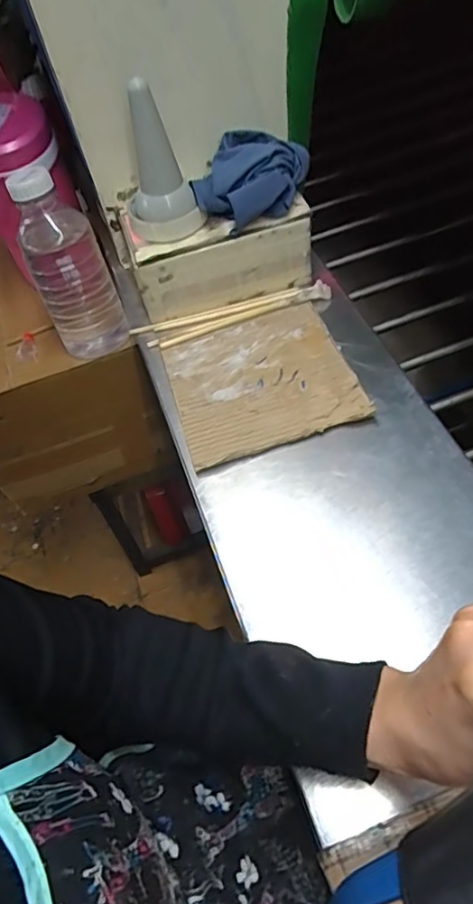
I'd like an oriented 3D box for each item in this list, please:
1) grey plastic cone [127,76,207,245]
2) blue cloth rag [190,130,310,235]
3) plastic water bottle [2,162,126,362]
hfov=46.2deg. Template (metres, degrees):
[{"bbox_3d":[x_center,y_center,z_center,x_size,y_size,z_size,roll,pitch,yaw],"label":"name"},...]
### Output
[{"bbox_3d":[-0.081,-0.277,0.532,0.068,0.122,0.072,-20,56,-6],"label":"grey plastic cone"},{"bbox_3d":[0.013,-0.286,0.576,0.103,0.049,0.114,28,64,23],"label":"blue cloth rag"},{"bbox_3d":[-0.200,-0.215,0.670,0.089,0.210,0.074,-23,57,-8],"label":"plastic water bottle"}]

